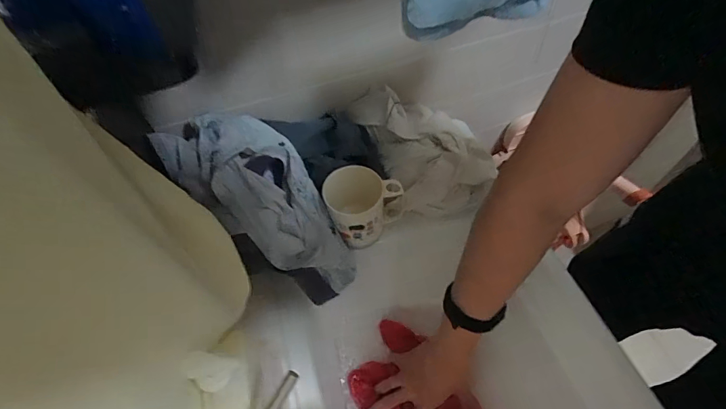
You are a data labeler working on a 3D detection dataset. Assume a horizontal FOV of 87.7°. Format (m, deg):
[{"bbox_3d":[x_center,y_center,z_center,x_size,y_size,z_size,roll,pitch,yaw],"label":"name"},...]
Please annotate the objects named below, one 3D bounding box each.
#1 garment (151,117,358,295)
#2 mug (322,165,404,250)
[{"bbox_3d":[-0.112,-0.004,0.491,0.303,0.069,0.146,45,64,-11],"label":"garment"},{"bbox_3d":[0.005,0.003,0.544,0.108,0.093,0.079,-11,56,-3],"label":"mug"}]

